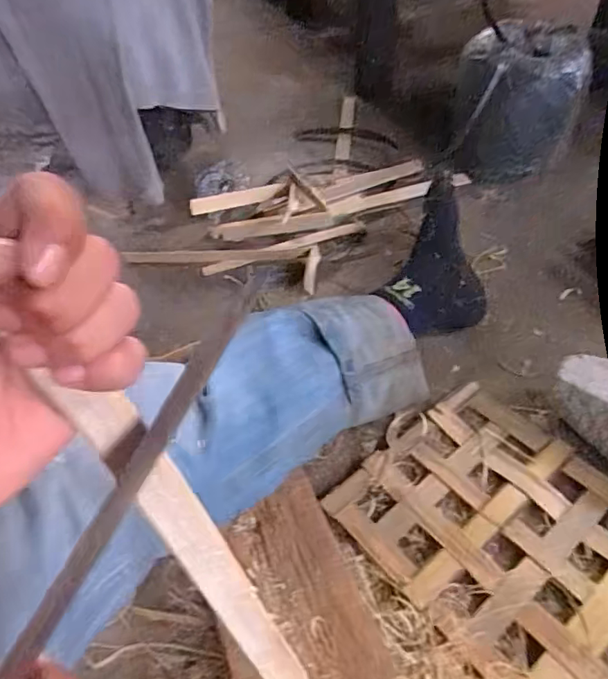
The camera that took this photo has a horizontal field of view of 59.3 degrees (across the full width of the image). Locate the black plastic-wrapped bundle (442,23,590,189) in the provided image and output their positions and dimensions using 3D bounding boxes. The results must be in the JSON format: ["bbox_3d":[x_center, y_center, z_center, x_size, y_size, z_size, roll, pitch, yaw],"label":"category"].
[{"bbox_3d":[0.322,-0.351,0.824,0.184,0.193,0.122,8,49,11],"label":"black plastic-wrapped bundle"}]

